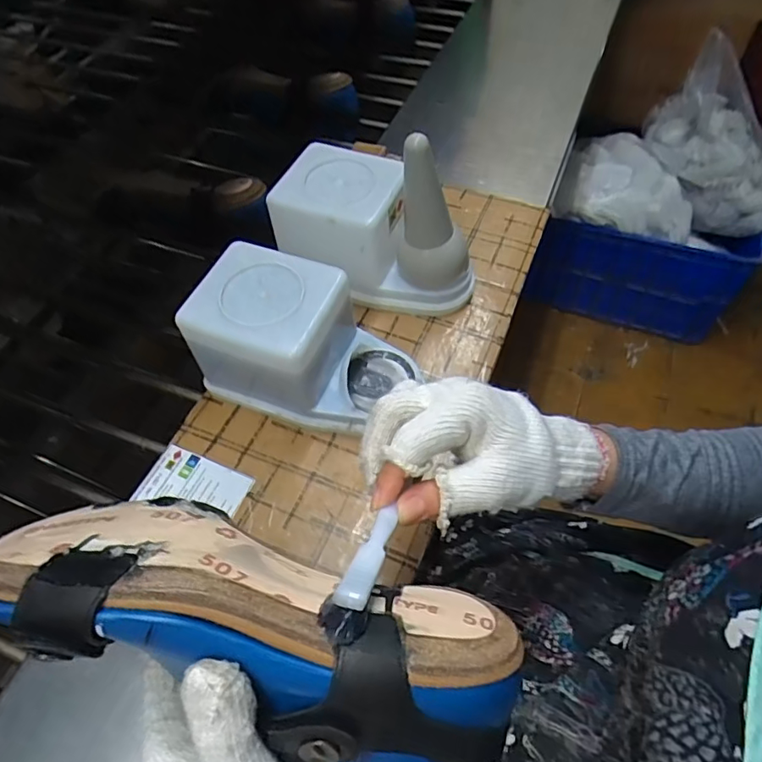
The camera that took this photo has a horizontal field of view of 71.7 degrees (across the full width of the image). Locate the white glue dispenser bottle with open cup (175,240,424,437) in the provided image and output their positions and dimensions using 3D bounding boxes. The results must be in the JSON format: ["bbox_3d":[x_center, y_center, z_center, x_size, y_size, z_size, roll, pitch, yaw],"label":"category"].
[{"bbox_3d":[-0.059,-0.027,0.435,0.166,0.105,0.095,17,59,13],"label":"white glue dispenser bottle with open cup"}]

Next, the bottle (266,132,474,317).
[{"bbox_3d":[-0.002,-0.144,0.490,0.182,0.144,0.096,22,61,16],"label":"bottle"}]

